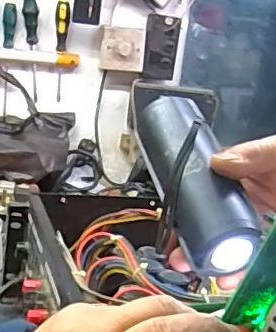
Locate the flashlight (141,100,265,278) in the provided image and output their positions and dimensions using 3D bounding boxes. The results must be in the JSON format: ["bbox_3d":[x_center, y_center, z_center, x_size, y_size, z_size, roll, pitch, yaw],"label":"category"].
[{"bbox_3d":[0.043,0.008,0.417,0.048,0.049,0.156,0,48,-24],"label":"flashlight"}]

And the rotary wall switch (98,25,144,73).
[{"bbox_3d":[-0.033,-0.240,1.152,0.093,0.086,0.041,6,14,-2],"label":"rotary wall switch"}]

